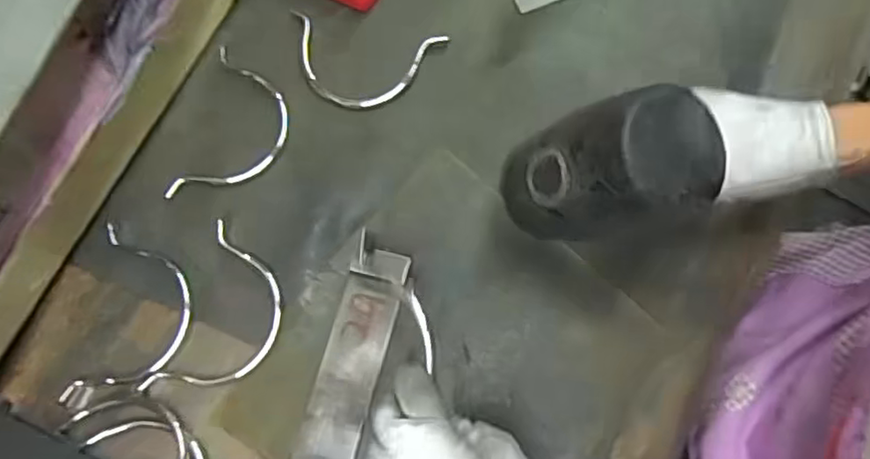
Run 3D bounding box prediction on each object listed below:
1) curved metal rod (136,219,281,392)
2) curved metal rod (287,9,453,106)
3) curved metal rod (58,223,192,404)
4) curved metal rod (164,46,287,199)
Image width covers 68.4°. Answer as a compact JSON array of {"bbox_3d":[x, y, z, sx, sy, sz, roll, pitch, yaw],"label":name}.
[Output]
[{"bbox_3d":[-0.144,0.064,0.437,0.069,0.014,0.122,22,75,8],"label":"curved metal rod"},{"bbox_3d":[-0.058,-0.130,0.490,0.122,0.017,0.071,12,73,5],"label":"curved metal rod"},{"bbox_3d":[-0.208,0.060,0.443,0.072,0.010,0.122,7,73,3],"label":"curved metal rod"},{"bbox_3d":[-0.147,-0.077,0.477,0.071,0.005,0.128,12,73,5],"label":"curved metal rod"}]

